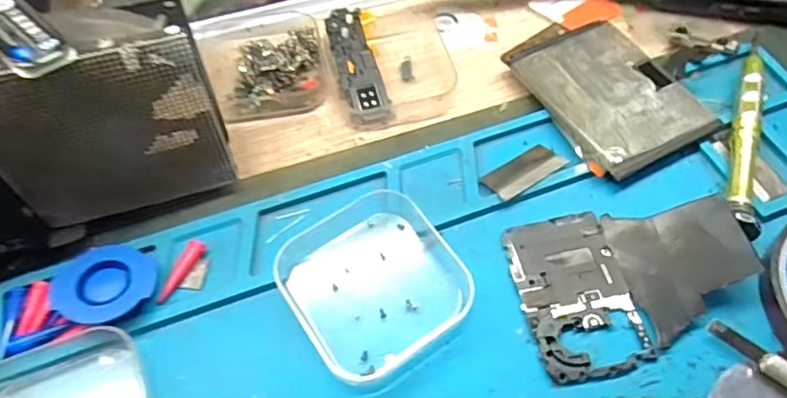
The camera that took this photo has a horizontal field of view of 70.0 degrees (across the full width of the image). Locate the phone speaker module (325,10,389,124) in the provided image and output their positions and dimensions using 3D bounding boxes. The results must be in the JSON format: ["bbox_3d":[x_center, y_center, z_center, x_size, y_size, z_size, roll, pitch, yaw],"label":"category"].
[{"bbox_3d":[-0.017,-0.068,0.290,0.024,0.007,0.065,-12,73,-9],"label":"phone speaker module"}]

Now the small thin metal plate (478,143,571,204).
[{"bbox_3d":[0.059,-0.013,0.255,0.038,0.004,0.018,-29,47,-22],"label":"small thin metal plate"}]

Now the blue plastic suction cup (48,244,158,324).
[{"bbox_3d":[-0.112,0.033,0.219,0.034,0.014,0.033,-1,58,1],"label":"blue plastic suction cup"}]

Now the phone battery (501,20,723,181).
[{"bbox_3d":[0.102,-0.054,0.275,0.063,0.010,0.091,-25,61,-13],"label":"phone battery"}]

